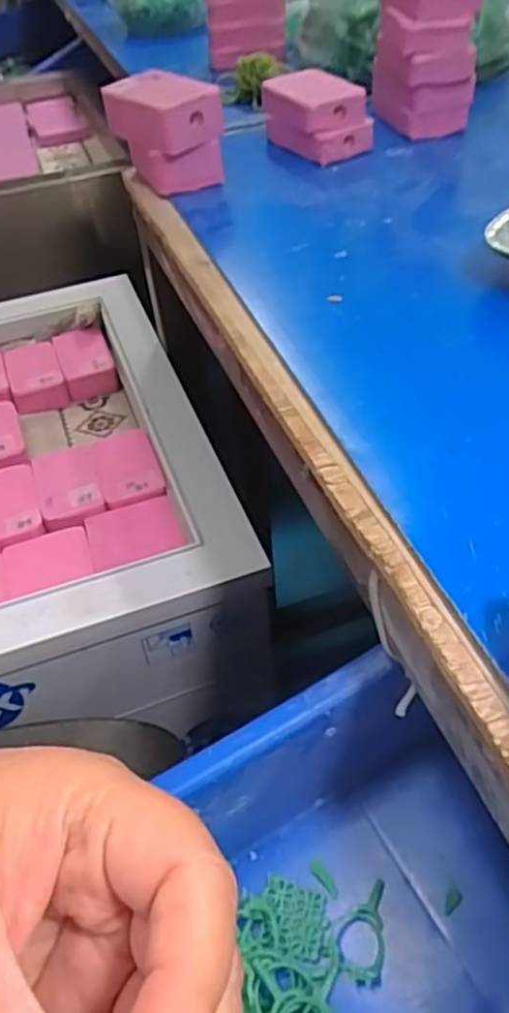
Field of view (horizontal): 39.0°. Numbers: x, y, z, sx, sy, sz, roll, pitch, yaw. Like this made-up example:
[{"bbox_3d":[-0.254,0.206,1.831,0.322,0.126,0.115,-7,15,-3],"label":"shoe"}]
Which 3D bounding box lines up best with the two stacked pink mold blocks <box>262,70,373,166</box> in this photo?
[{"bbox_3d":[0.039,-0.270,0.499,0.054,0.044,0.074,-29,49,-21],"label":"two stacked pink mold blocks"}]

